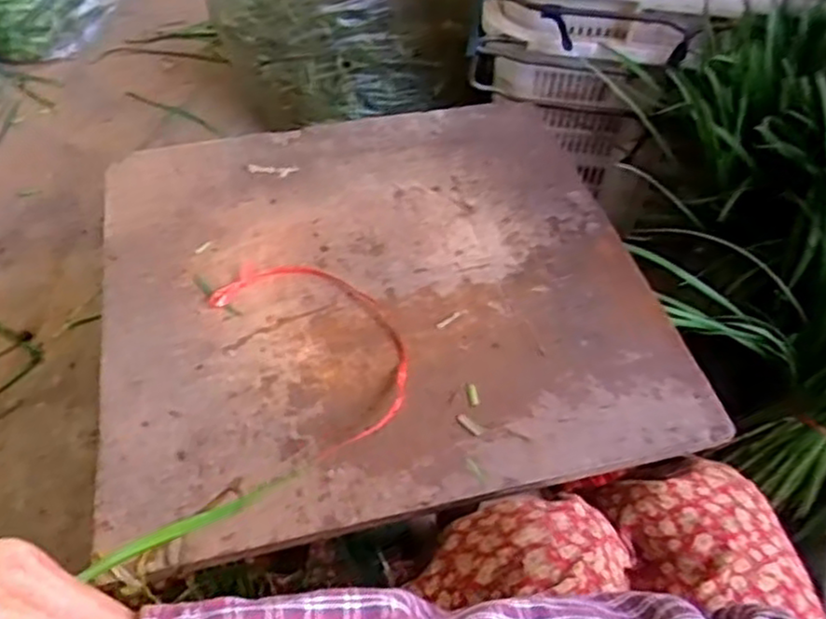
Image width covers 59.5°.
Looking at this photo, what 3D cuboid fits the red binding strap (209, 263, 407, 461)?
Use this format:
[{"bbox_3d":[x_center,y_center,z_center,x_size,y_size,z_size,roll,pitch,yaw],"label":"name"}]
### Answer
[{"bbox_3d":[-0.072,0.018,0.554,0.111,0.014,0.195,-23,55,-21],"label":"red binding strap"}]

